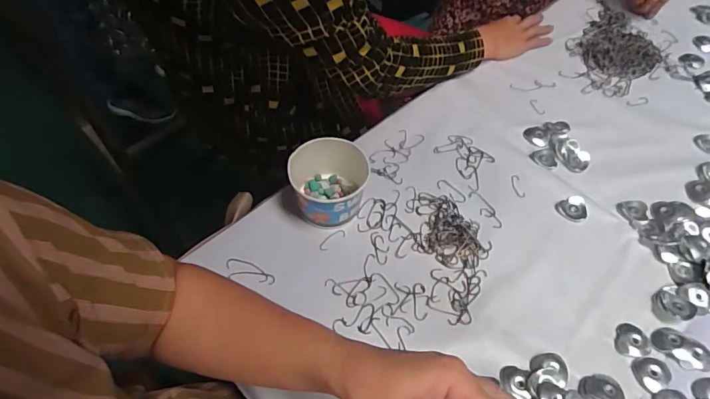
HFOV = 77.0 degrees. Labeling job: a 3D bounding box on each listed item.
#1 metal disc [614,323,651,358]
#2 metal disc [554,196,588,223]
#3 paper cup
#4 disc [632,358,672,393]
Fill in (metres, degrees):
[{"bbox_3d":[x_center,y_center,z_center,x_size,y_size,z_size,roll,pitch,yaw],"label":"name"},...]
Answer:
[{"bbox_3d":[0.300,0.152,0.480,0.036,0.005,0.036,0,54,0],"label":"metal disc"},{"bbox_3d":[0.280,0.014,0.574,0.035,0.004,0.034,-19,62,13],"label":"metal disc"},{"bbox_3d":[-0.030,-0.016,0.547,0.093,0.078,0.087,0,54,0],"label":"paper cup"},{"bbox_3d":[0.309,0.179,0.461,0.036,0.007,0.032,-22,57,-15],"label":"disc"}]

